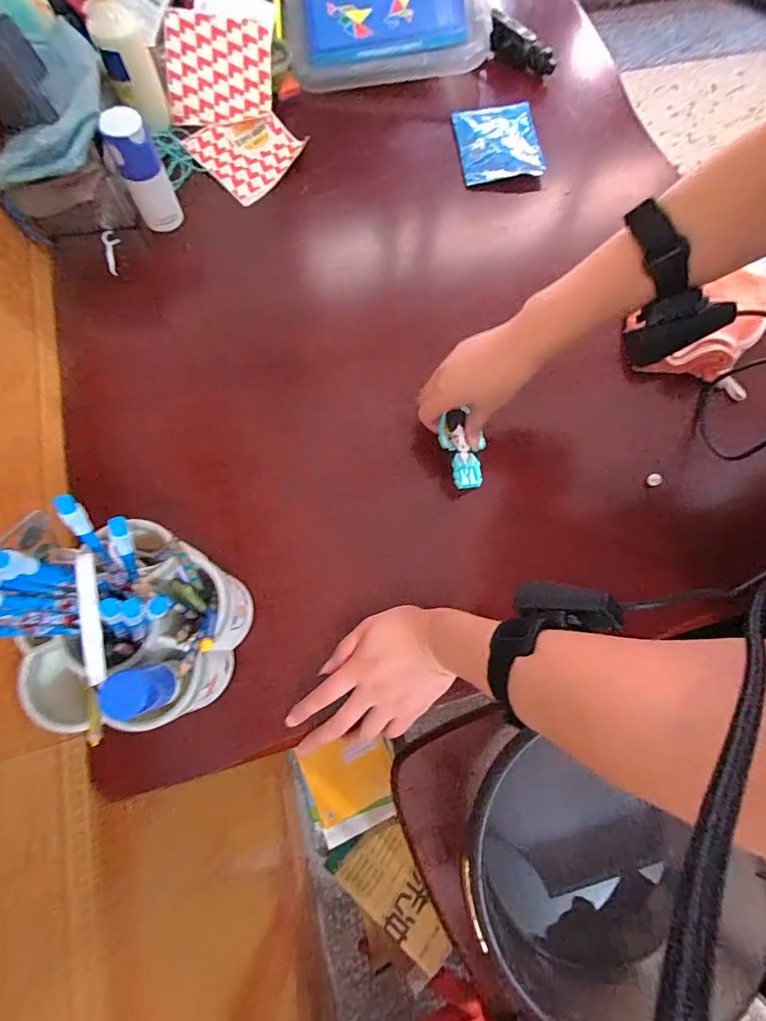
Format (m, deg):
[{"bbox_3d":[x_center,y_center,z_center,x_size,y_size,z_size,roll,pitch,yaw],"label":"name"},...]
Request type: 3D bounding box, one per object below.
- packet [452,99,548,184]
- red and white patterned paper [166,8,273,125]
[{"bbox_3d":[0.162,-0.529,0.627,0.112,0.015,0.148,-4,73,-3],"label":"packet"},{"bbox_3d":[-0.222,-0.598,0.601,0.135,0.006,0.124,-1,102,-7],"label":"red and white patterned paper"}]

